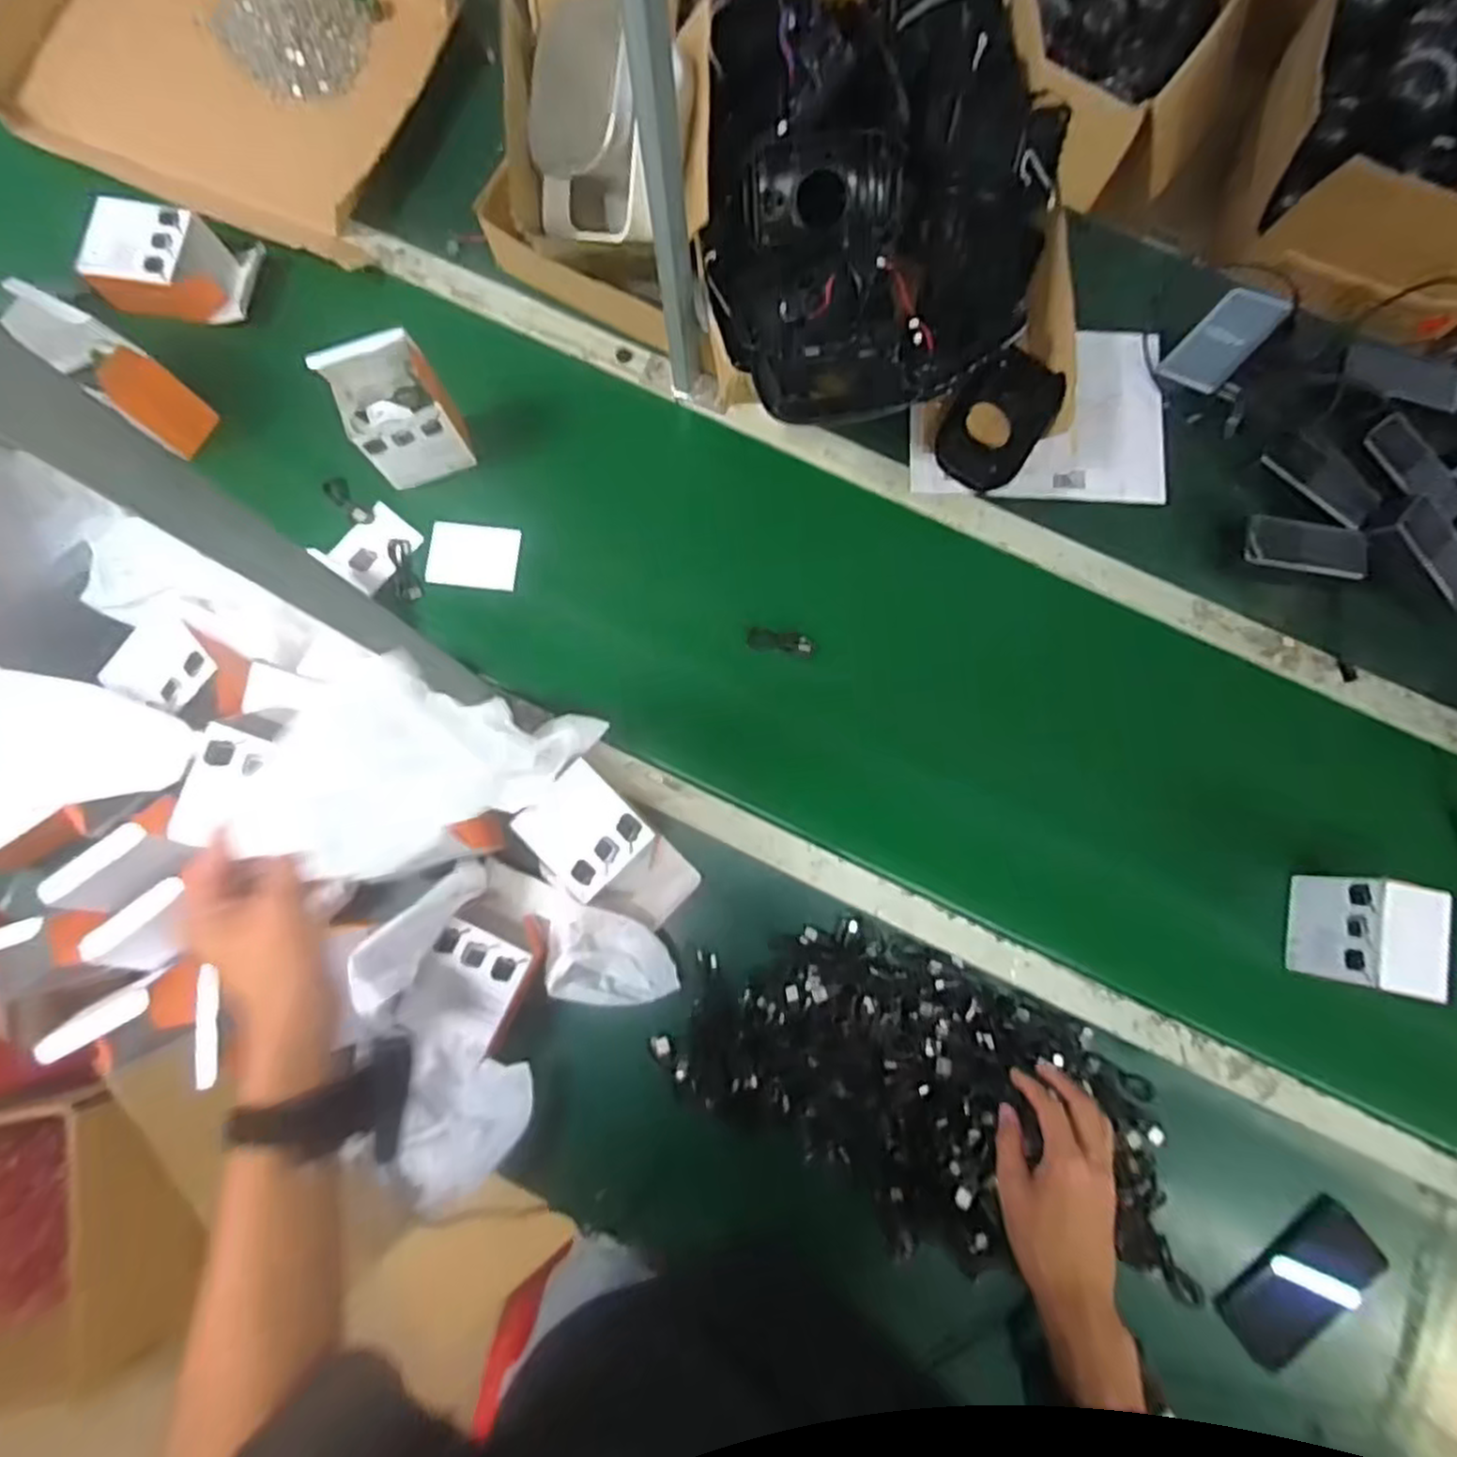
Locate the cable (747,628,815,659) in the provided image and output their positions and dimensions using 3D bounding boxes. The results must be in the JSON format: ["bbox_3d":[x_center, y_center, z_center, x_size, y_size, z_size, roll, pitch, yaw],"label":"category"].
[{"bbox_3d":[0.059,-0.097,0.823,0.075,0.016,0.024,10,80,3],"label":"cable"}]

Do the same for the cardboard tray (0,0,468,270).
[{"bbox_3d":[-0.618,-0.833,0.889,0.514,0.072,0.420,19,80,5],"label":"cardboard tray"}]

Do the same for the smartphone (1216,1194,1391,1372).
[{"bbox_3d":[0.561,0.544,0.713,0.166,0.015,0.084,-35,81,-5],"label":"smartphone"}]

